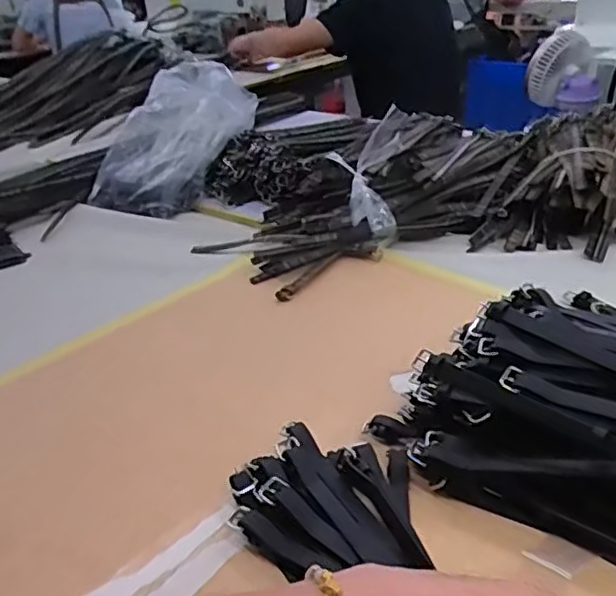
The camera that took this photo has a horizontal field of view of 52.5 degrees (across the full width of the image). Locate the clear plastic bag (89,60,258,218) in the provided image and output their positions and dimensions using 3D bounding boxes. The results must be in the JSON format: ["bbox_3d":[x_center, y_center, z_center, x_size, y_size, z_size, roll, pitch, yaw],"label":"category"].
[{"bbox_3d":[-0.291,-0.322,1.308,0.261,0.081,0.352,16,75,32],"label":"clear plastic bag"}]

